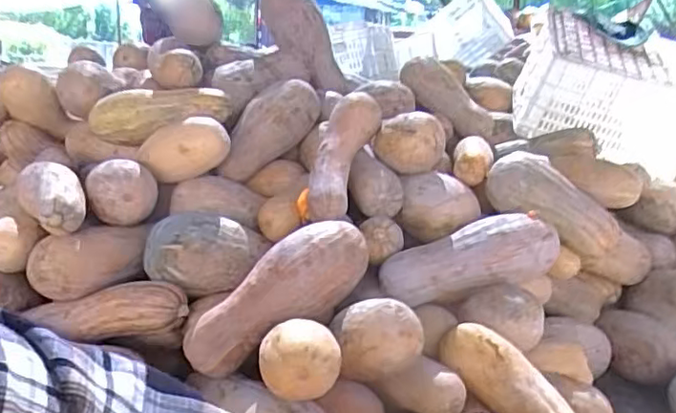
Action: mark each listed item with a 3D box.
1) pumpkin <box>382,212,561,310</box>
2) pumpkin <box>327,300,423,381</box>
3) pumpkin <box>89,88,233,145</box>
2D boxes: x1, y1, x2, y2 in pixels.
[{"bbox_3d":[0.327,0.126,1.480,0.446,0.160,0.130,-4,14,-21],"label":"pumpkin"},{"bbox_3d":[0.077,0.273,1.250,0.182,0.156,0.129,2,13,3],"label":"pumpkin"},{"bbox_3d":[-0.450,-0.233,1.554,0.346,0.135,0.108,-7,-26,-8],"label":"pumpkin"}]

